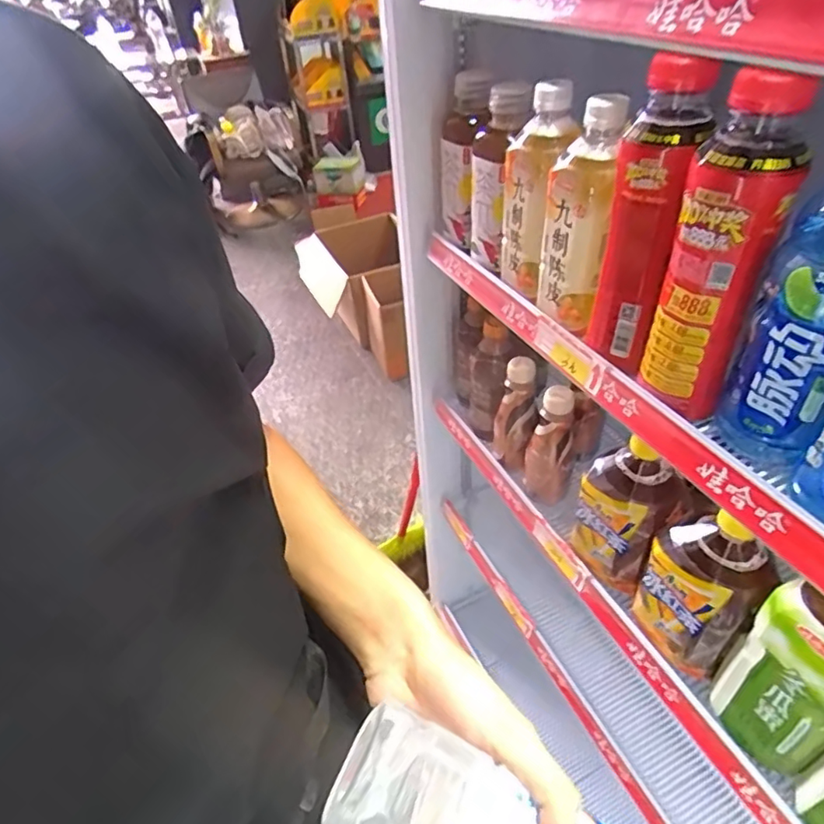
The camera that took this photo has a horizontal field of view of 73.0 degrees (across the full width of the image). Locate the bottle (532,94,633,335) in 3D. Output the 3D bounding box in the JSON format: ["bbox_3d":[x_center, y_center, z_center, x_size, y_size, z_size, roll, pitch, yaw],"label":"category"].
[{"bbox_3d":[0.137,-0.159,0.469,0.055,0.174,0.058,8,43,15],"label":"bottle"}]

